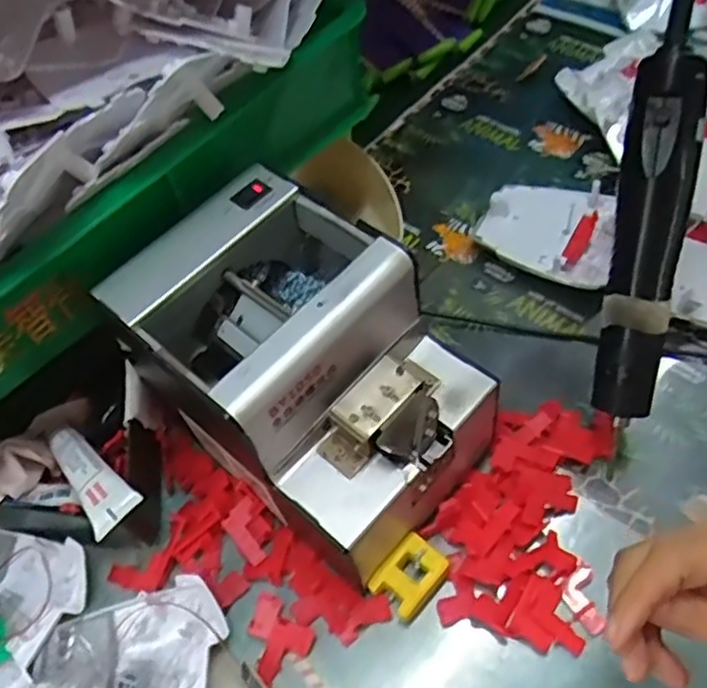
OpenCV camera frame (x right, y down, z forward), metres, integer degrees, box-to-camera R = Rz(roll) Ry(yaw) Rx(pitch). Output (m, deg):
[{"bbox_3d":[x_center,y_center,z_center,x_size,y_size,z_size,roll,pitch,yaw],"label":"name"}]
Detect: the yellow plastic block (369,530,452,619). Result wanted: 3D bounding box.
[{"bbox_3d":[0.032,0.132,0.389,0.031,0.019,0.039,35,67,26],"label":"yellow plastic block"}]

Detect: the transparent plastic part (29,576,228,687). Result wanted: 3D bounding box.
[{"bbox_3d":[-0.119,0.183,0.368,0.106,0.023,0.089,-15,58,-7],"label":"transparent plastic part"}]

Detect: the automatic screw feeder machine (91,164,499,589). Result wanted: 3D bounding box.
[{"bbox_3d":[-0.026,0.018,0.395,0.180,0.141,0.122,35,67,26],"label":"automatic screw feeder machine"}]

